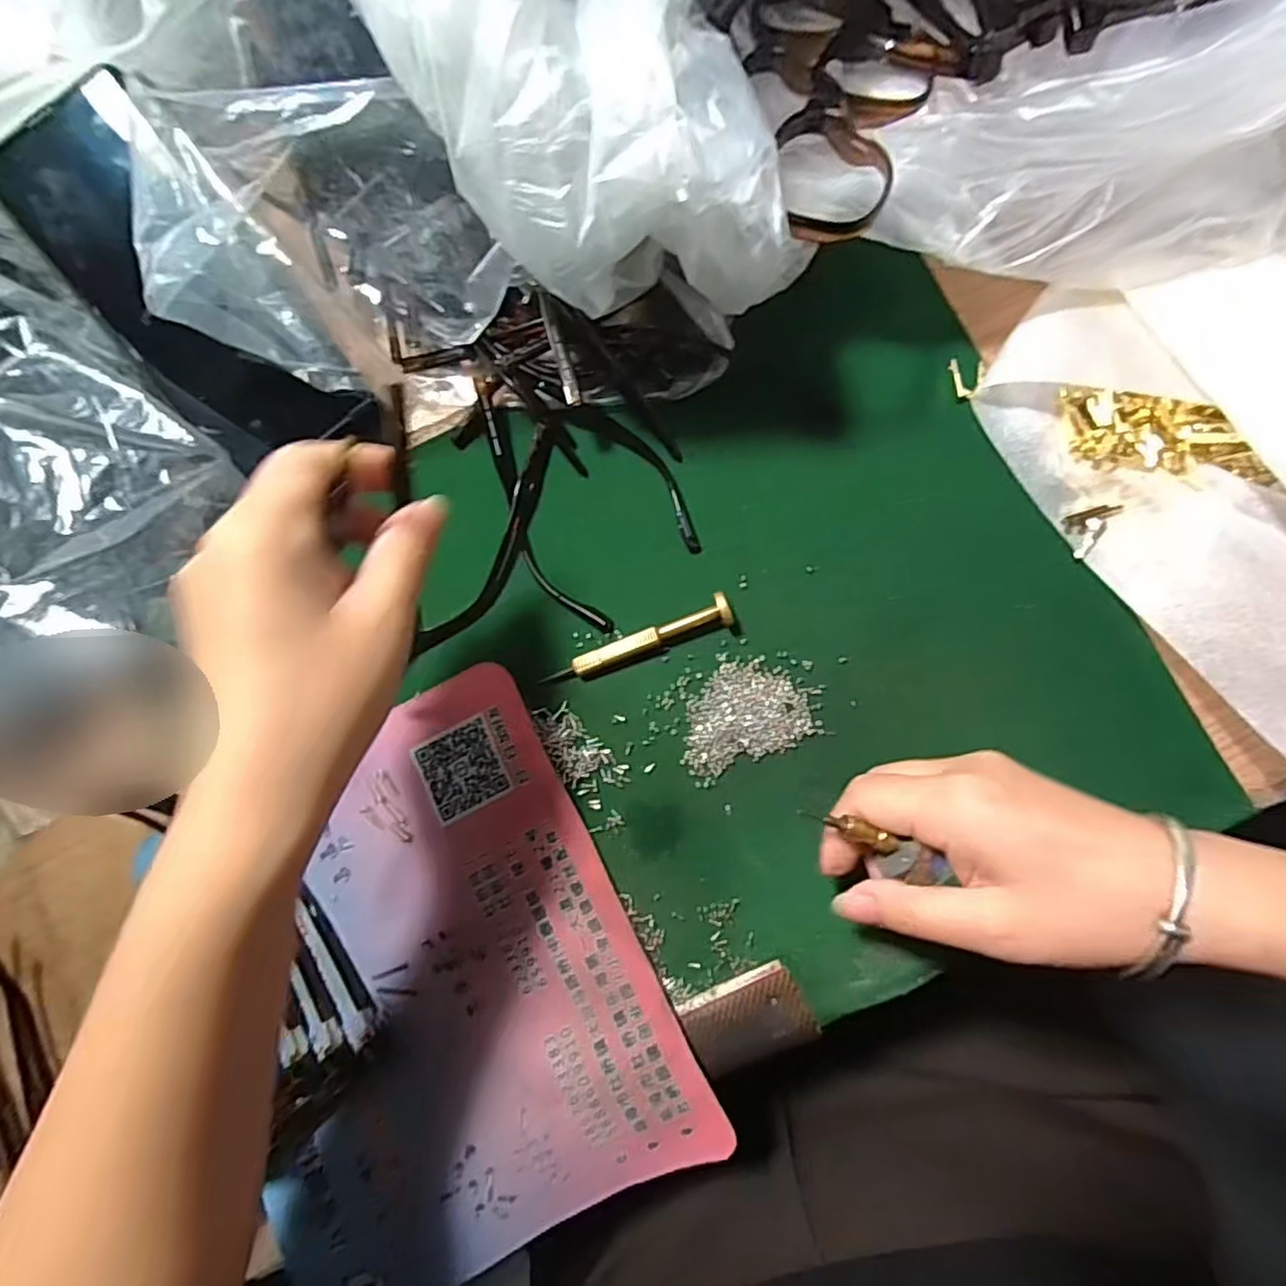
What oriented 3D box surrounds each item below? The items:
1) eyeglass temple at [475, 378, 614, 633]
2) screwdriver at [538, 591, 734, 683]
[{"bbox_3d":[-0.054,-0.061,0.309,0.023,0.013,0.130,-27,82,2],"label":"eyeglass temple"},{"bbox_3d":[-0.003,0.002,0.299,0.089,0.013,0.013,-23,82,3],"label":"screwdriver"}]

